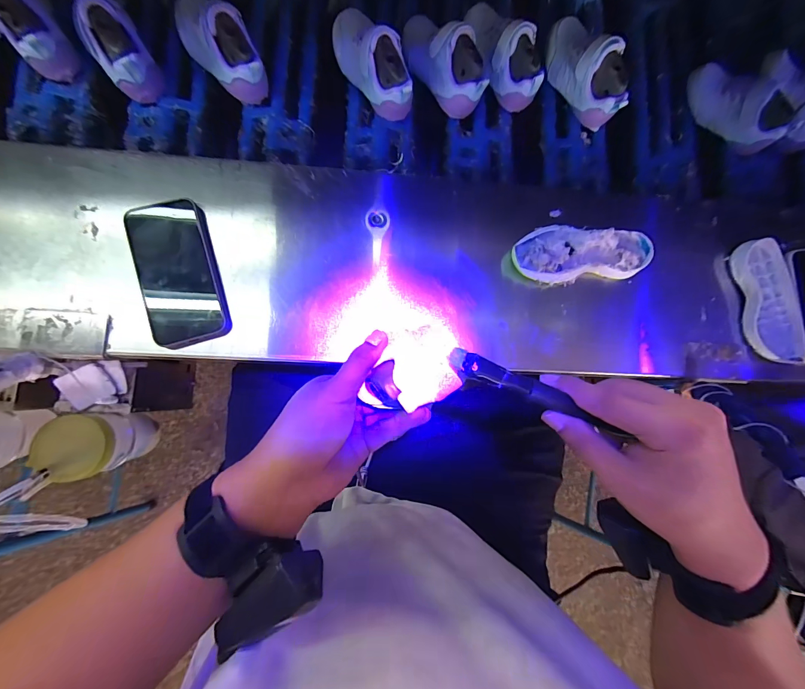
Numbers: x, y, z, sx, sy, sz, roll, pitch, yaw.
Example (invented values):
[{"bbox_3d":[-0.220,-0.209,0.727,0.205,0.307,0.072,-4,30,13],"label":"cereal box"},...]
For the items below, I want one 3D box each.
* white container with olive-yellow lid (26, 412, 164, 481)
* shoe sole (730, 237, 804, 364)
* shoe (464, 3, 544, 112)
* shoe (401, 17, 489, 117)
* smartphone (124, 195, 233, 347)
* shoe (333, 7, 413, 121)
[{"bbox_3d":[-0.381,0.126,0.458,0.067,0.130,0.072,2,91,-5],"label":"white container with olive-yellow lid"},{"bbox_3d":[0.472,-0.055,0.459,0.065,0.030,0.155,-6,91,-5],"label":"shoe sole"},{"bbox_3d":[0.138,-0.402,0.486,0.068,0.077,0.150,-15,92,-4],"label":"shoe"},{"bbox_3d":[0.049,-0.378,0.468,0.060,0.070,0.154,-36,90,-6],"label":"shoe"},{"bbox_3d":[-0.253,-0.082,0.401,0.080,0.017,0.164,-15,92,-4],"label":"smartphone"},{"bbox_3d":[-0.040,-0.370,0.459,0.068,0.072,0.151,-29,89,-6],"label":"shoe"}]

